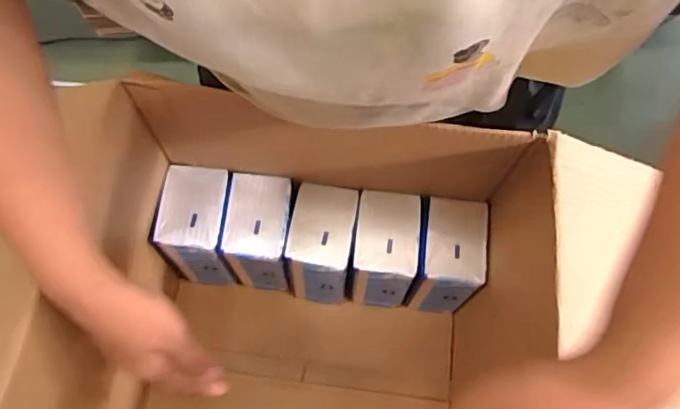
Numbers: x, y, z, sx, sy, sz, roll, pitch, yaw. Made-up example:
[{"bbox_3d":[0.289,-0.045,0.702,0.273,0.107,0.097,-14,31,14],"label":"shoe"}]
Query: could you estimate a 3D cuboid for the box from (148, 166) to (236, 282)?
[{"bbox_3d":[-0.154,0.026,0.600,0.069,0.115,0.101,3,71,2],"label":"box"}]

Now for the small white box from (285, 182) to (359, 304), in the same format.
[{"bbox_3d":[-0.019,0.048,0.608,0.064,0.136,0.103,8,72,4],"label":"small white box"}]

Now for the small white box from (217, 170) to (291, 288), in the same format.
[{"bbox_3d":[-0.085,0.035,0.612,0.066,0.139,0.094,5,71,3],"label":"small white box"}]

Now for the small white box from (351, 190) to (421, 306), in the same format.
[{"bbox_3d":[0.049,0.051,0.596,0.063,0.116,0.098,5,71,3],"label":"small white box"}]

